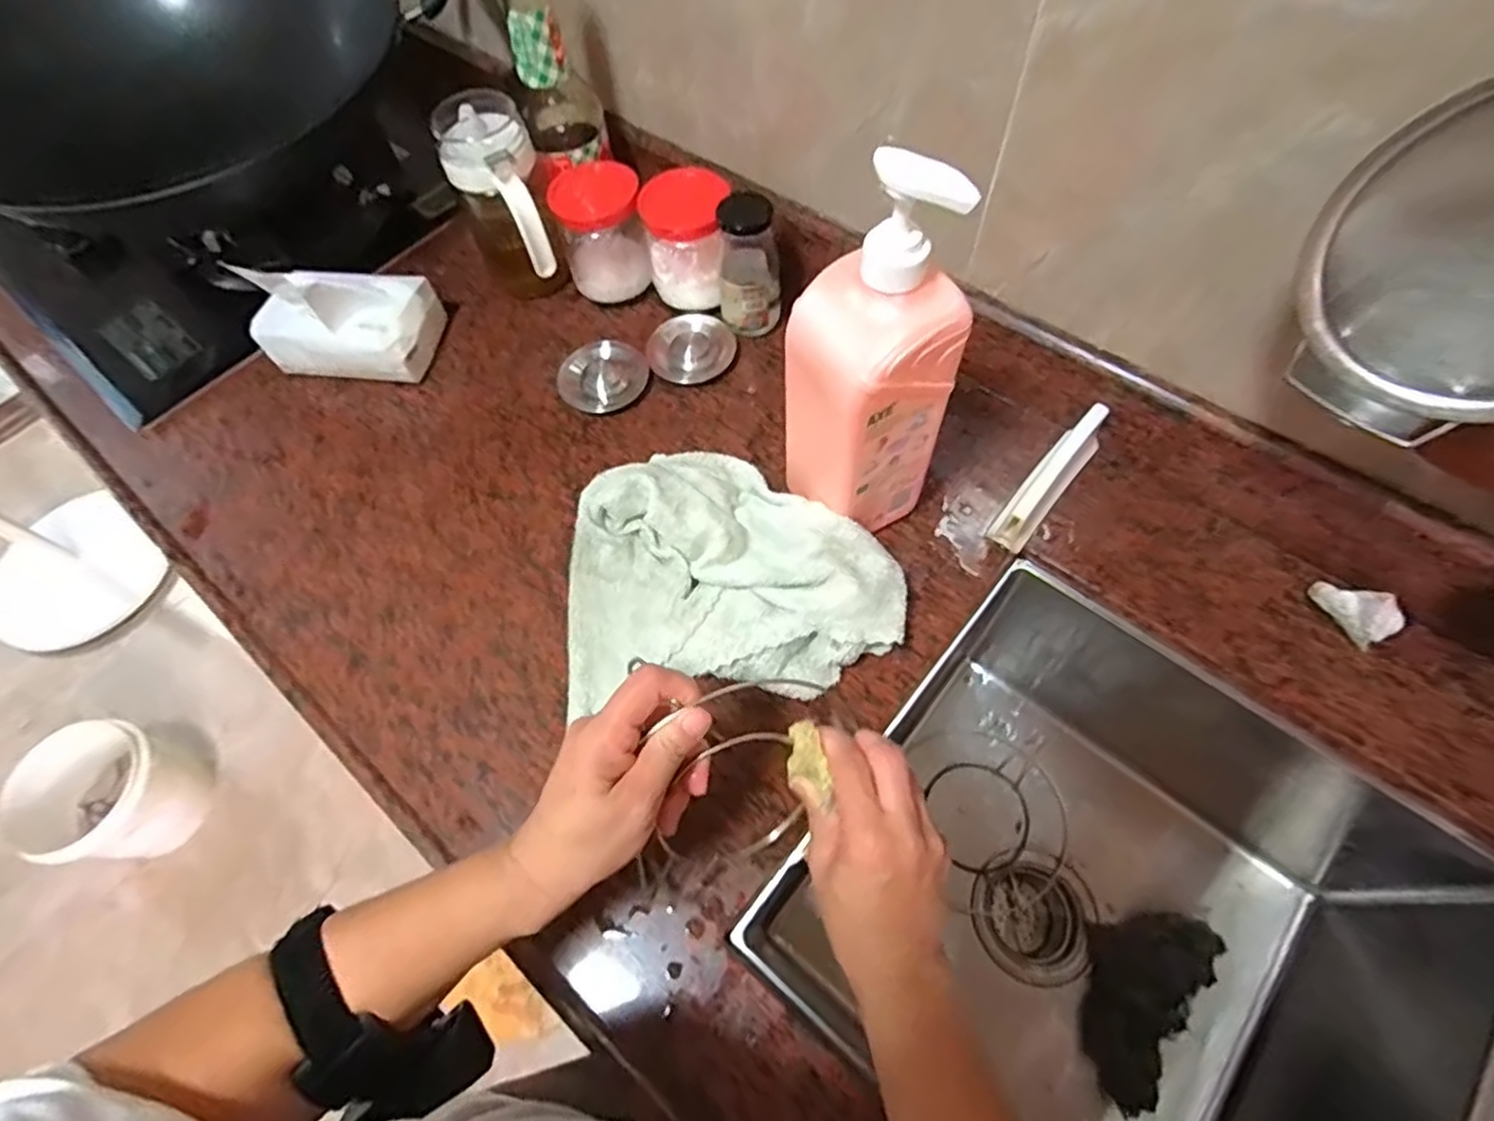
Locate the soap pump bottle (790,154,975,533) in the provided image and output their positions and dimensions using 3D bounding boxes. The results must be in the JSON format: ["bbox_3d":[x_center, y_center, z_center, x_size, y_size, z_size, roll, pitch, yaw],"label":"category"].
[{"bbox_3d":[0.077,-0.113,0.449,0.076,0.288,0.080,-32,65,-12],"label":"soap pump bottle"}]

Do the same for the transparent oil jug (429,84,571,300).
[{"bbox_3d":[-0.228,-0.336,0.658,0.078,0.162,0.128,-23,64,-8],"label":"transparent oil jug"}]

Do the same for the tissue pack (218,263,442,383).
[{"bbox_3d":[-0.380,-0.241,0.647,0.137,0.108,0.103,9,64,8],"label":"tissue pack"}]

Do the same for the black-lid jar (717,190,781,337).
[{"bbox_3d":[0.001,-0.265,0.621,0.054,0.122,0.048,-2,63,2],"label":"black-lid jar"}]

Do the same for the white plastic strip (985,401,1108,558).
[{"bbox_3d":[0.245,-0.069,0.549,0.029,0.050,0.132,37,70,20],"label":"white plastic strip"}]

